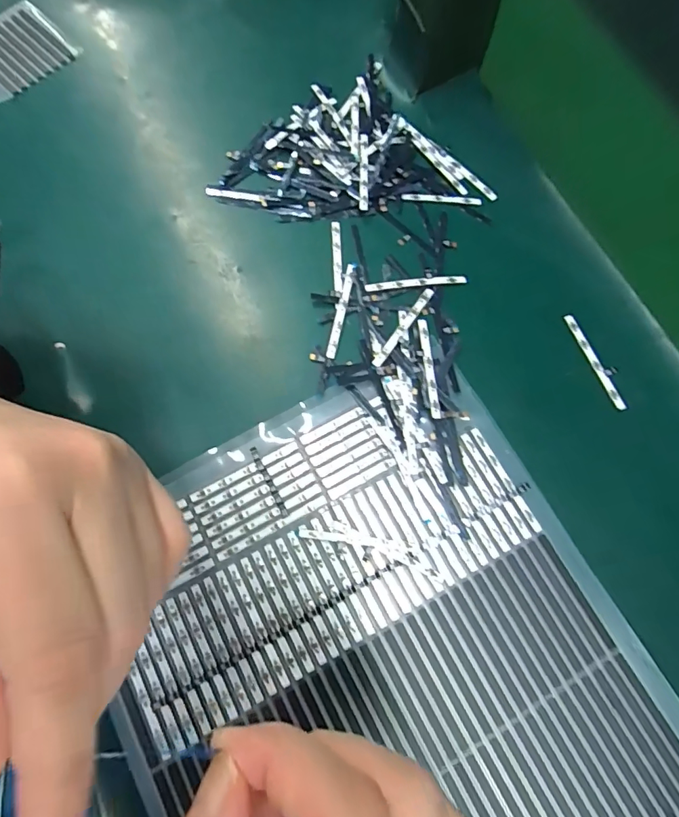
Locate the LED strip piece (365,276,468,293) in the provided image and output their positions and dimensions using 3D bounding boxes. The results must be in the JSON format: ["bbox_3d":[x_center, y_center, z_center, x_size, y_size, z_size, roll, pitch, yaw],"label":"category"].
[{"bbox_3d":[0.045,-0.074,0.269,0.061,0.004,0.005,-7,75,-2],"label":"LED strip piece"}]

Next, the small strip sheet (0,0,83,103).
[{"bbox_3d":[-0.227,-0.249,0.321,0.068,0.009,0.069,-43,79,-10],"label":"small strip sheet"}]

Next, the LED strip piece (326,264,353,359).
[{"bbox_3d":[0.001,-0.056,0.263,0.005,0.004,0.059,11,75,3],"label":"LED strip piece"}]

